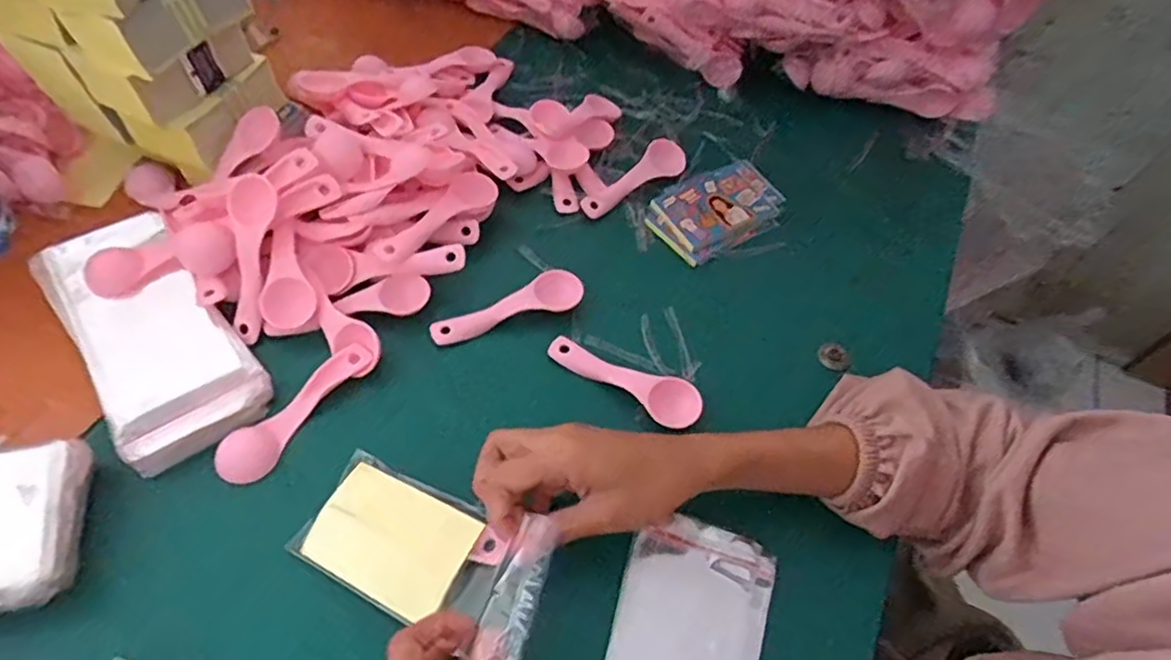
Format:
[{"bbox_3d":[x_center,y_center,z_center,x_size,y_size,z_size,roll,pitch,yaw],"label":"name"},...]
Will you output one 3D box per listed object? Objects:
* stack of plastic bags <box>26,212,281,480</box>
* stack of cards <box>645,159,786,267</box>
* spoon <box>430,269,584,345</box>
[{"bbox_3d":[-0.290,-0.001,0.431,0.087,0.025,0.188,-31,63,-24],"label":"stack of plastic bags"},{"bbox_3d":[0.113,-0.104,0.554,0.115,0.015,0.084,-25,62,-22],"label":"stack of cards"},{"bbox_3d":[-0.055,-0.012,0.473,0.112,0.020,0.034,-21,61,-20],"label":"spoon"}]

